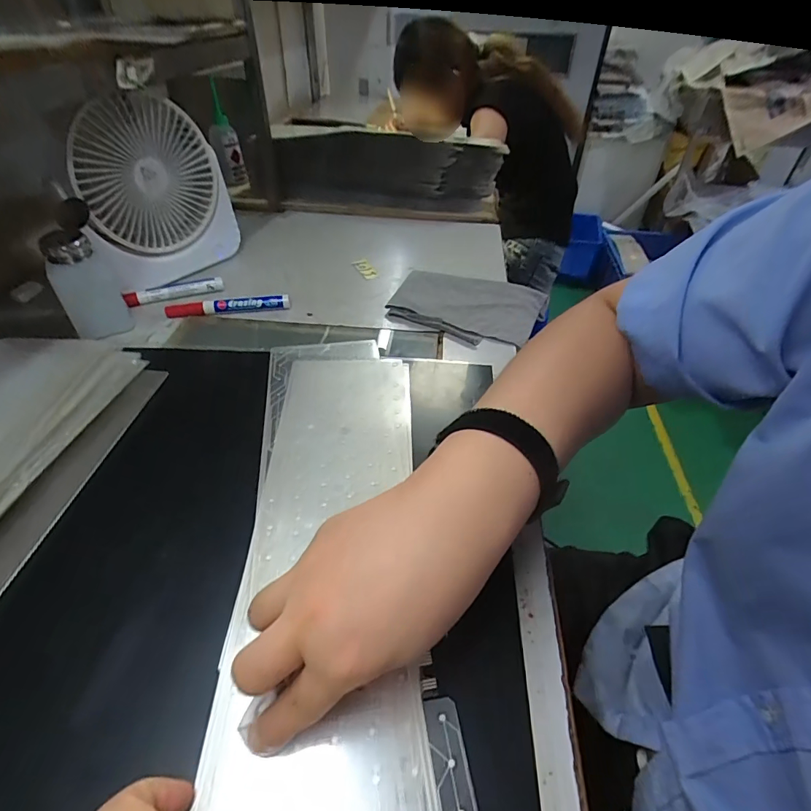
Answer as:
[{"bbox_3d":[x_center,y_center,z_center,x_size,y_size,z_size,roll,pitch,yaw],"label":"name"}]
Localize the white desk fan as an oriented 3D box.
[{"bbox_3d":[-0.307,-0.215,0.494,0.068,0.189,0.247,16,45,17],"label":"white desk fan"}]

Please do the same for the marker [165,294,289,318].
[{"bbox_3d":[-0.208,-0.117,0.515,0.140,0.017,0.014,-5,42,-5],"label":"marker"}]

